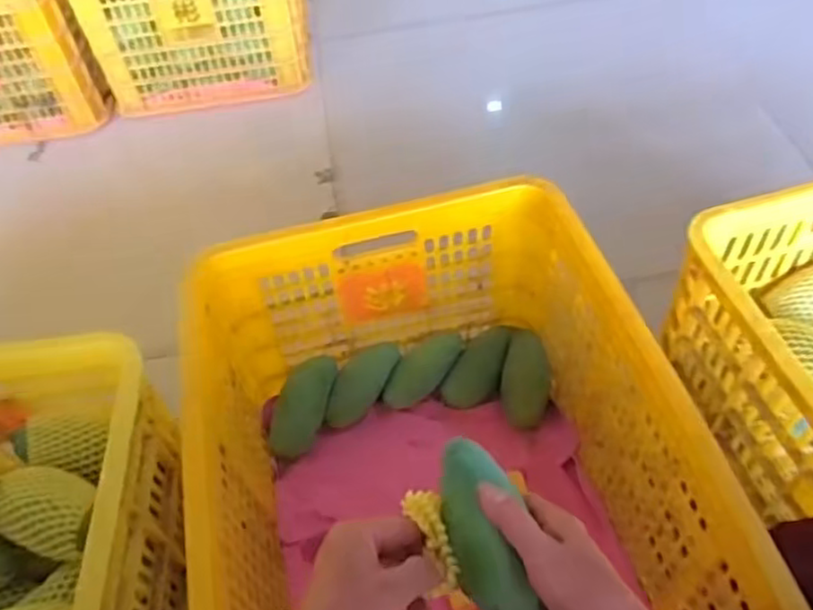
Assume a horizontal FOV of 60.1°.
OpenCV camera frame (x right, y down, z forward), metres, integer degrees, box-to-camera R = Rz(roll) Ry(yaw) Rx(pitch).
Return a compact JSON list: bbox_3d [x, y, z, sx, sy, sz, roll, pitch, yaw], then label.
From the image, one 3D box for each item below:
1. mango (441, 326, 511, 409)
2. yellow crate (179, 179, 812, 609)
[{"bbox_3d":[0.099,0.087,0.920,0.064,0.057,0.129,33,94,18],"label":"mango"},{"bbox_3d":[0.038,0.207,0.683,0.405,0.308,0.590,-14,51,-6],"label":"yellow crate"}]

